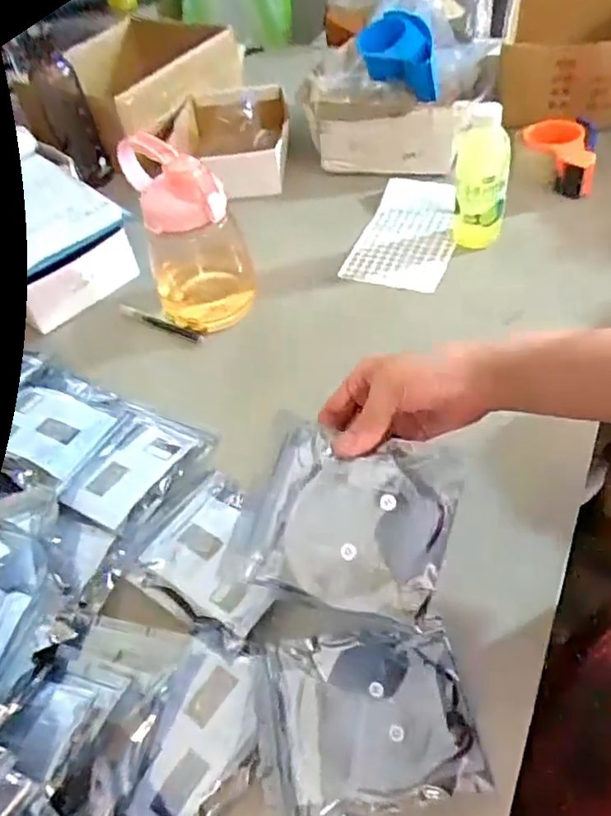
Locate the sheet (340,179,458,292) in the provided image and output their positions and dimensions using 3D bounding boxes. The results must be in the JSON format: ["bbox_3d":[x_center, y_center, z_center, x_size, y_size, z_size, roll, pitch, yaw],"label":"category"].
[{"bbox_3d":[0.141,-0.240,0.816,0.124,0.017,0.219,14,58,15],"label":"sheet"}]

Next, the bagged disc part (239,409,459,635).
[{"bbox_3d":[0.025,0.070,0.414,0.142,0.016,0.122,6,71,29],"label":"bagged disc part"}]

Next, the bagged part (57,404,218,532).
[{"bbox_3d":[-0.168,0.051,0.591,0.104,0.013,0.138,19,53,21],"label":"bagged part"}]

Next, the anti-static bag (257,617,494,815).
[{"bbox_3d":[0.042,0.216,0.423,0.144,0.009,0.118,-9,49,-2],"label":"anti-static bag"}]

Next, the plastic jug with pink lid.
[{"bbox_3d":[-0.128,-0.196,0.703,0.115,0.210,0.117,-14,49,-7],"label":"plastic jug with pink lid"}]

